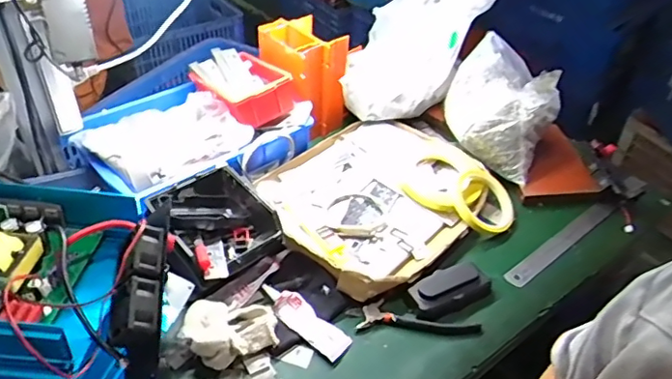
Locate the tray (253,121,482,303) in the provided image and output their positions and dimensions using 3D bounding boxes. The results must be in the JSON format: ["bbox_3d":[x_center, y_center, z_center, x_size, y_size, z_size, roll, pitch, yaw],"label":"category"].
[{"bbox_3d":[0.053,0.005,0.782,0.257,0.038,0.310,31,48,29],"label":"tray"}]

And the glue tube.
[{"bbox_3d":[-0.038,0.145,0.636,0.124,0.019,0.033,31,47,29],"label":"glue tube"}]

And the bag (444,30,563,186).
[{"bbox_3d":[0.249,-0.114,0.843,0.178,0.158,0.140,16,42,14],"label":"bag"}]

